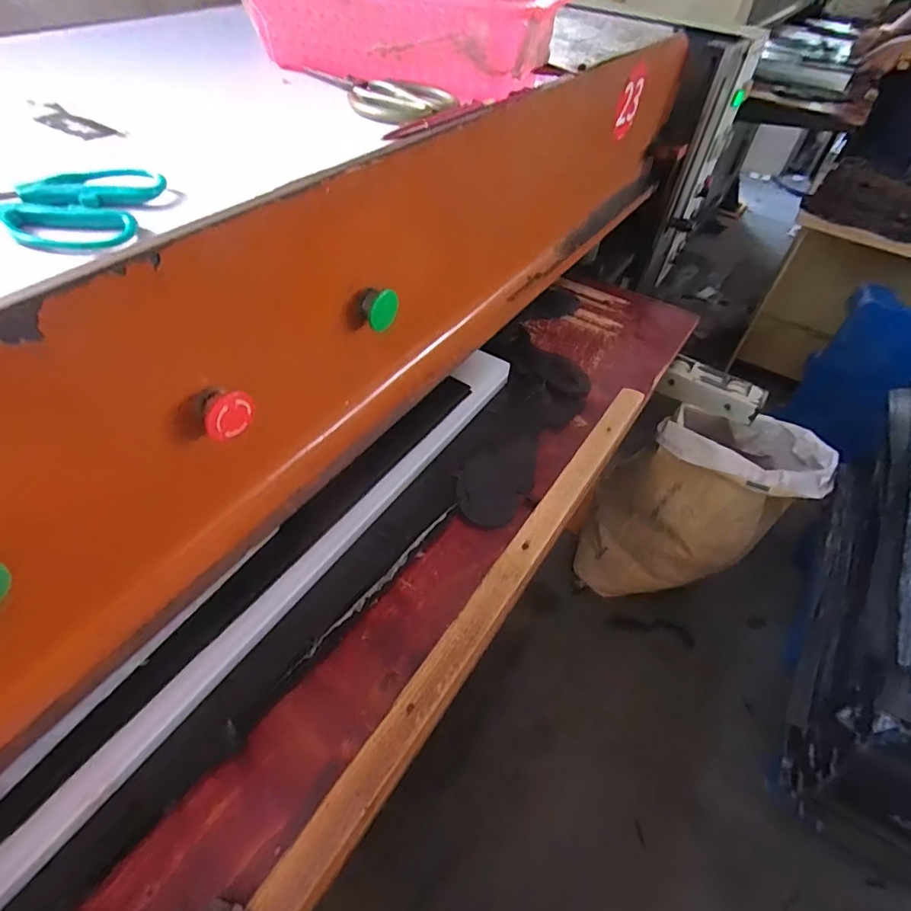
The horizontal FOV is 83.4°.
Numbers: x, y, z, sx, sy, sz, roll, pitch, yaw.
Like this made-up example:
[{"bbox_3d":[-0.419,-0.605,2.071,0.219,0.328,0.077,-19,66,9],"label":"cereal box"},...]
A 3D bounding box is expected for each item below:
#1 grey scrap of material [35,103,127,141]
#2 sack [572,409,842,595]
[{"bbox_3d":[-0.316,-0.276,0.421,0.114,0.006,0.032,28,52,19],"label":"grey scrap of material"},{"bbox_3d":[0.644,0.145,1.341,0.471,0.538,0.278,4,48,-2],"label":"sack"}]

